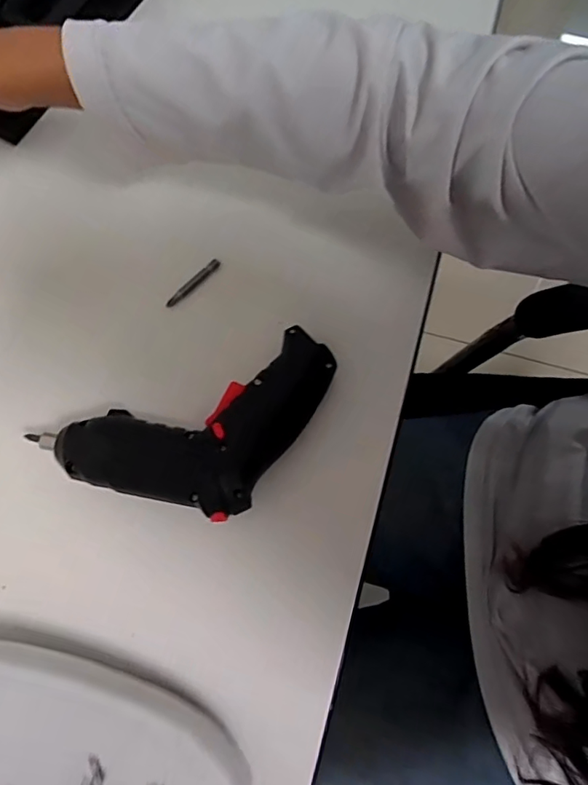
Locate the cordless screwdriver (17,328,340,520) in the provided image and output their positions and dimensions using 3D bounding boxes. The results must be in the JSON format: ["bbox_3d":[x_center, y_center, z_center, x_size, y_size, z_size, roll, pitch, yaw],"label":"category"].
[{"bbox_3d":[-0.051,0.030,0.329,0.172,0.036,0.087,-26,76,-7],"label":"cordless screwdriver"}]

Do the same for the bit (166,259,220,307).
[{"bbox_3d":[-0.070,-0.076,0.373,0.006,0.004,0.048,43,79,11],"label":"bit"}]

